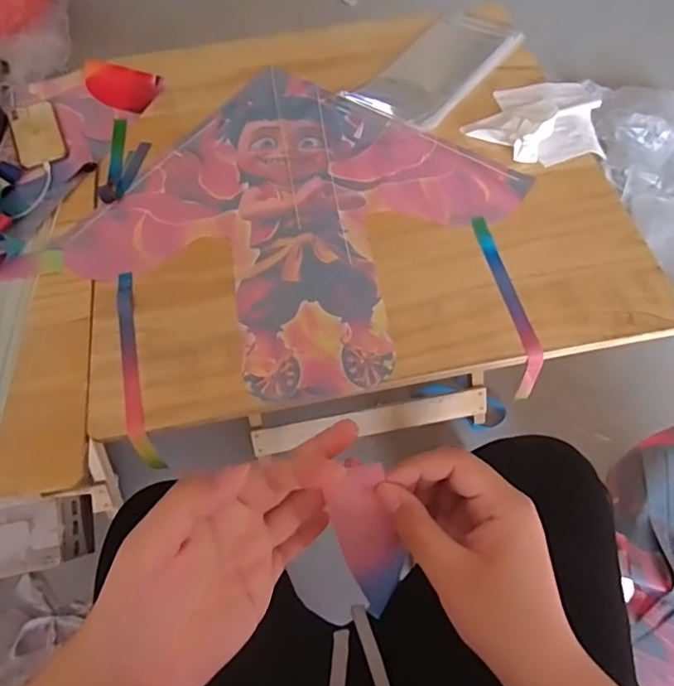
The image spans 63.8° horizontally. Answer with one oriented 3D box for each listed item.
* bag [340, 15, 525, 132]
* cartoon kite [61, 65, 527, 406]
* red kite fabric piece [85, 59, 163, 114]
[{"bbox_3d":[0.176,-0.490,0.959,0.168,0.025,0.307,37,68,21],"label":"bag"},{"bbox_3d":[-0.059,-0.192,0.820,0.511,0.012,0.507,32,68,16],"label":"cartoon kite"},{"bbox_3d":[-0.402,-0.467,0.981,0.165,0.018,0.090,16,62,12],"label":"red kite fabric piece"}]

